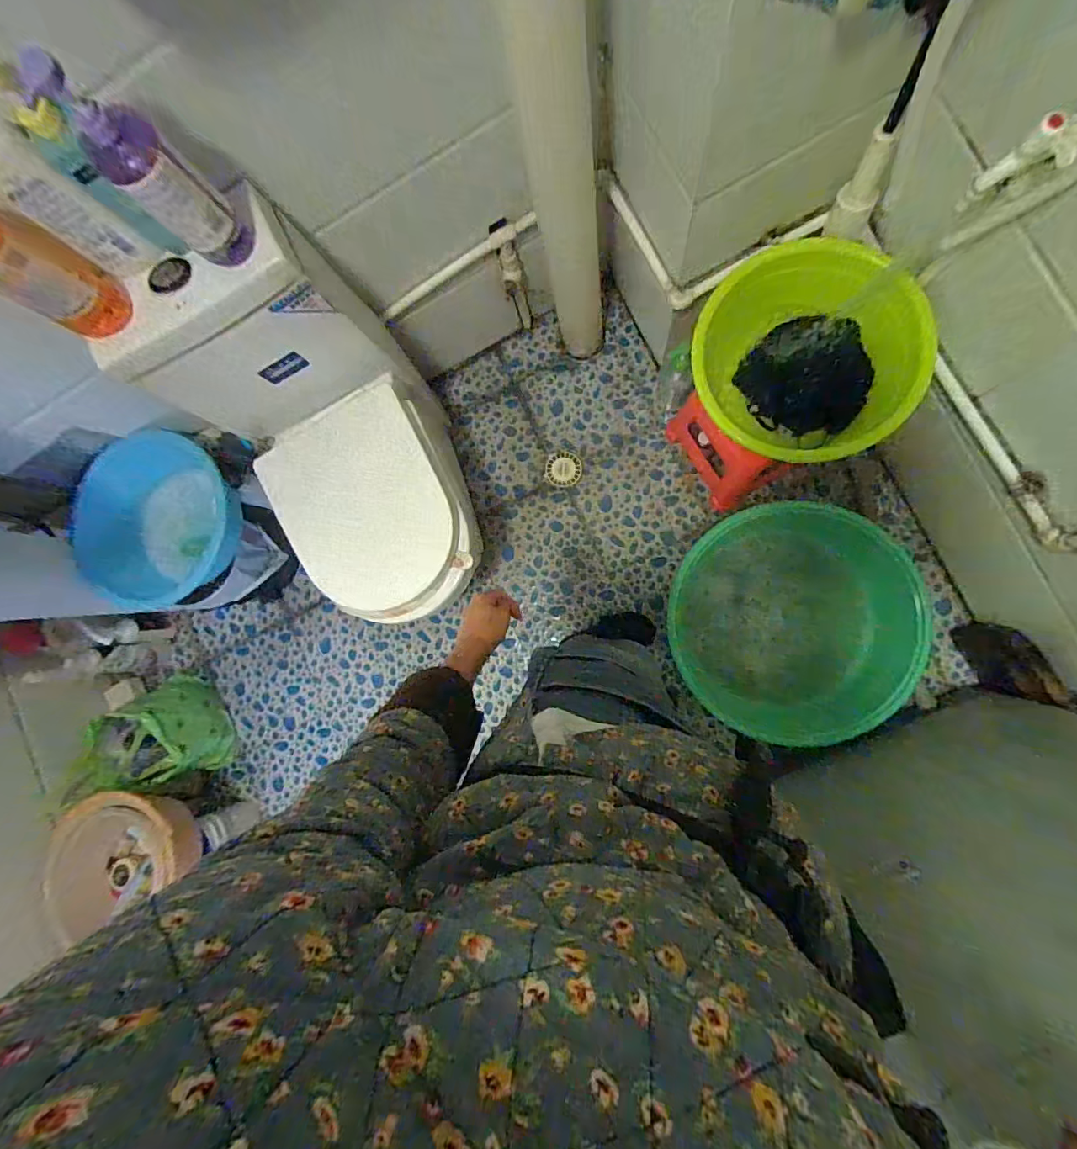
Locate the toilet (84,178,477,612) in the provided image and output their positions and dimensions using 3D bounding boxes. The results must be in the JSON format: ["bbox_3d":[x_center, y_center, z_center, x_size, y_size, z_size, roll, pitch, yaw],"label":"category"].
[{"bbox_3d":[-0.364,-0.203,1.094,0.362,0.740,0.611,-32,84,6],"label":"toilet"}]

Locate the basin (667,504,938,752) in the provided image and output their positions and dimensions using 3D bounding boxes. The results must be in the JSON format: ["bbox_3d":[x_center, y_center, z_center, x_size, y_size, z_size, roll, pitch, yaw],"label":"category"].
[{"bbox_3d":[0.598,0.120,1.212,0.508,0.148,0.557,0,88,9],"label":"basin"}]

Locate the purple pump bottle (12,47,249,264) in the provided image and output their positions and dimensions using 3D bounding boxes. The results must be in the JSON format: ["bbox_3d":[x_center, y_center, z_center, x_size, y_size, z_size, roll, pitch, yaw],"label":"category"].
[{"bbox_3d":[-0.465,-0.485,0.617,0.085,0.267,0.076,42,94,8],"label":"purple pump bottle"}]

